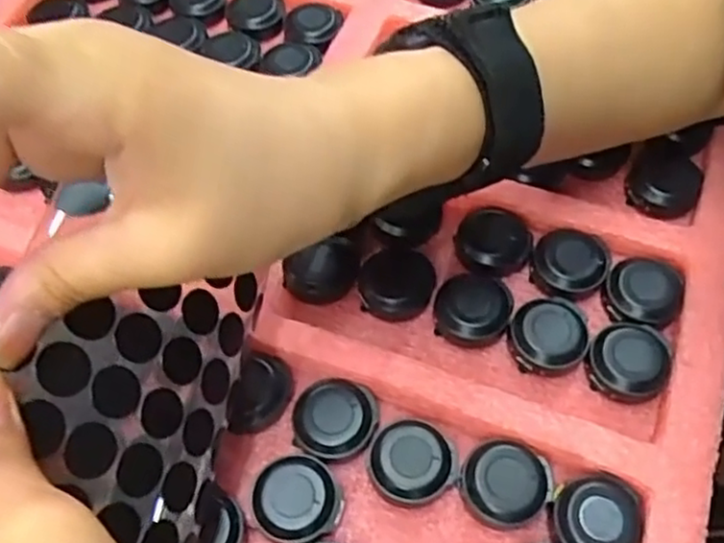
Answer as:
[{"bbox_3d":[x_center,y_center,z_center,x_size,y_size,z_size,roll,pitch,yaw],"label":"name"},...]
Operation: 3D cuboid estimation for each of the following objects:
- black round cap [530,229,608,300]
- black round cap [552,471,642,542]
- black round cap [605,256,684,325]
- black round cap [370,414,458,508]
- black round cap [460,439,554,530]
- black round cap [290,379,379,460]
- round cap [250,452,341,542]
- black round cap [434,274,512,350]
[{"bbox_3d":[0.084,-0.004,0.285,0.028,0.010,0.031,41,69,20],"label":"black round cap"},{"bbox_3d":[0.078,0.082,0.235,0.027,0.010,0.030,14,62,8],"label":"black round cap"},{"bbox_3d":[0.111,0.007,0.275,0.027,0.007,0.028,0,61,0],"label":"black round cap"},{"bbox_3d":[0.018,0.066,0.246,0.031,0.012,0.031,0,61,0],"label":"black round cap"},{"bbox_3d":[0.048,0.073,0.241,0.028,0.012,0.029,0,61,0],"label":"black round cap"},{"bbox_3d":[-0.010,0.053,0.253,0.031,0.013,0.029,0,61,0],"label":"black round cap"},{"bbox_3d":[-0.022,0.078,0.240,0.028,0.014,0.028,0,61,0],"label":"round cap"},{"bbox_3d":[0.043,0.015,0.277,0.028,0.010,0.028,0,61,0],"label":"black round cap"}]

